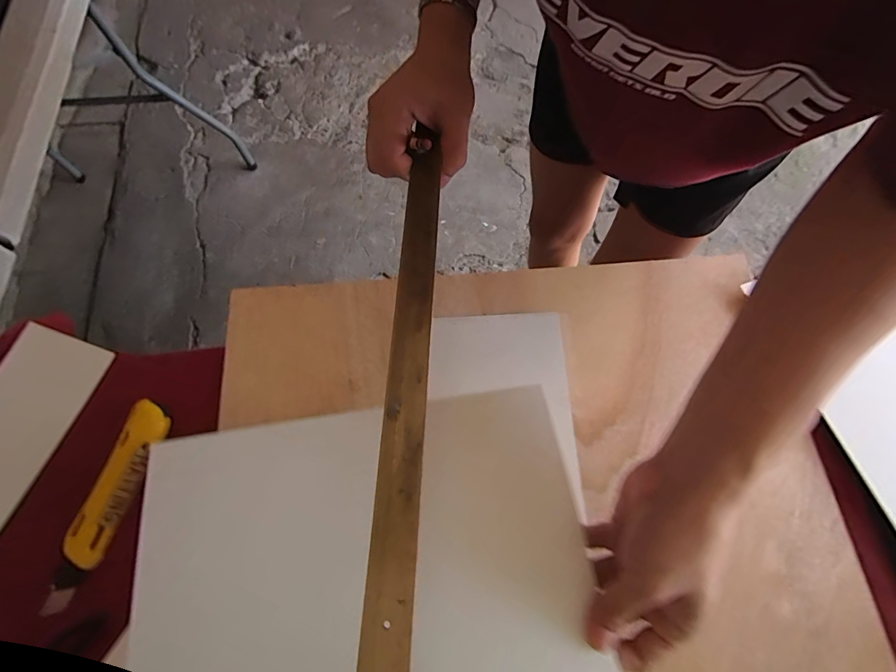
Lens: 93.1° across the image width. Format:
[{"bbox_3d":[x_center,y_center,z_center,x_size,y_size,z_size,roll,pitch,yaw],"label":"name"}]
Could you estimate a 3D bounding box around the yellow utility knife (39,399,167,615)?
[{"bbox_3d":[-0.273,0.132,0.340,0.036,0.017,0.160,17,70,5],"label":"yellow utility knife"}]

